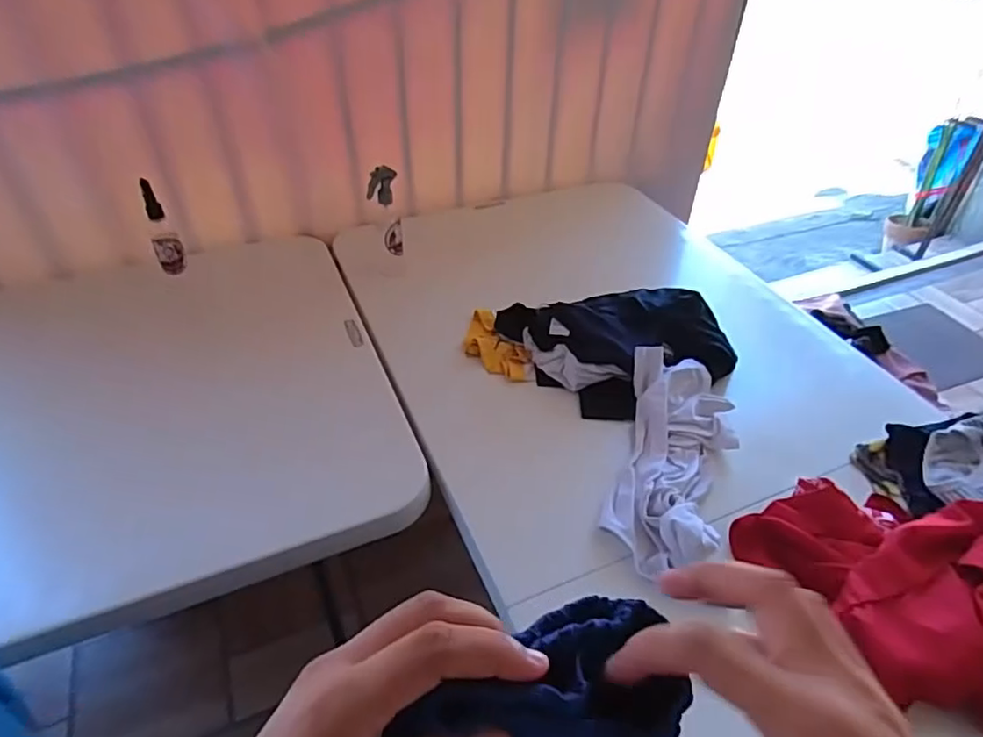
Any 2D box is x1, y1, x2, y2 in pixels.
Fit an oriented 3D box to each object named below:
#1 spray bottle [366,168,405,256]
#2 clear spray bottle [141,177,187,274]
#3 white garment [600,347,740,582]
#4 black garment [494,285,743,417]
[{"bbox_3d":[-0.194,-0.281,1.114,0.053,0.185,0.056,-7,43,-9],"label":"spray bottle"},{"bbox_3d":[-0.579,-0.242,1.061,0.046,0.168,0.042,-22,47,-23],"label":"clear spray bottle"},{"bbox_3d":[0.247,0.104,0.809,0.142,0.067,0.337,12,43,12],"label":"white garment"},{"bbox_3d":[0.199,-0.036,0.951,0.351,0.072,0.222,-2,42,-3],"label":"black garment"}]

